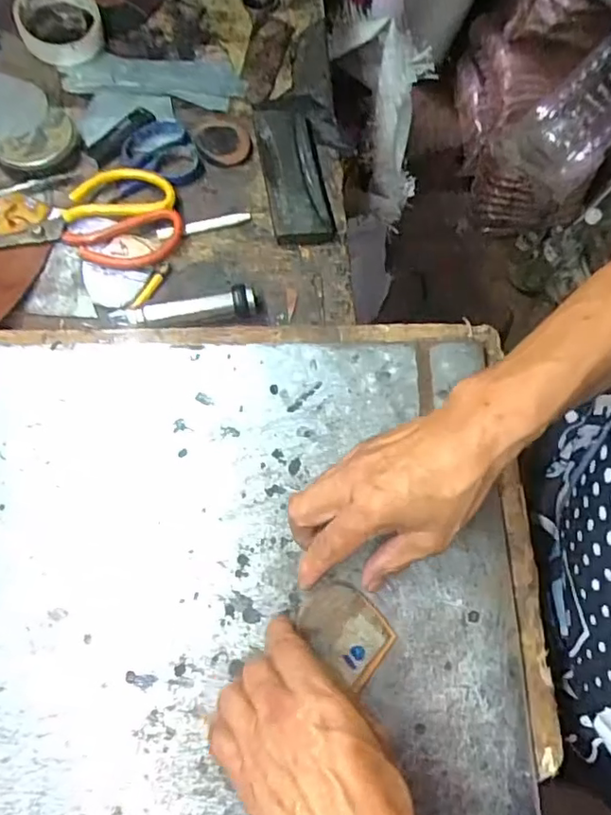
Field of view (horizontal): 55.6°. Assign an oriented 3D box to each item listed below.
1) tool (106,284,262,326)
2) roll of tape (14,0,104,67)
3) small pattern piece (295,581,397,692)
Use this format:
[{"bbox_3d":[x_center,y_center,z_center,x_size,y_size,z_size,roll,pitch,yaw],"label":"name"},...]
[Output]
[{"bbox_3d":[-0.102,-0.084,0.483,0.120,0.024,0.024,-6,67,-6],"label":"tool"},{"bbox_3d":[-0.260,-0.411,0.611,0.083,0.032,0.091,-15,68,-10],"label":"roll of tape"},{"bbox_3d":[0.026,0.146,0.381,0.045,0.005,0.062,-43,80,-13],"label":"small pattern piece"}]

